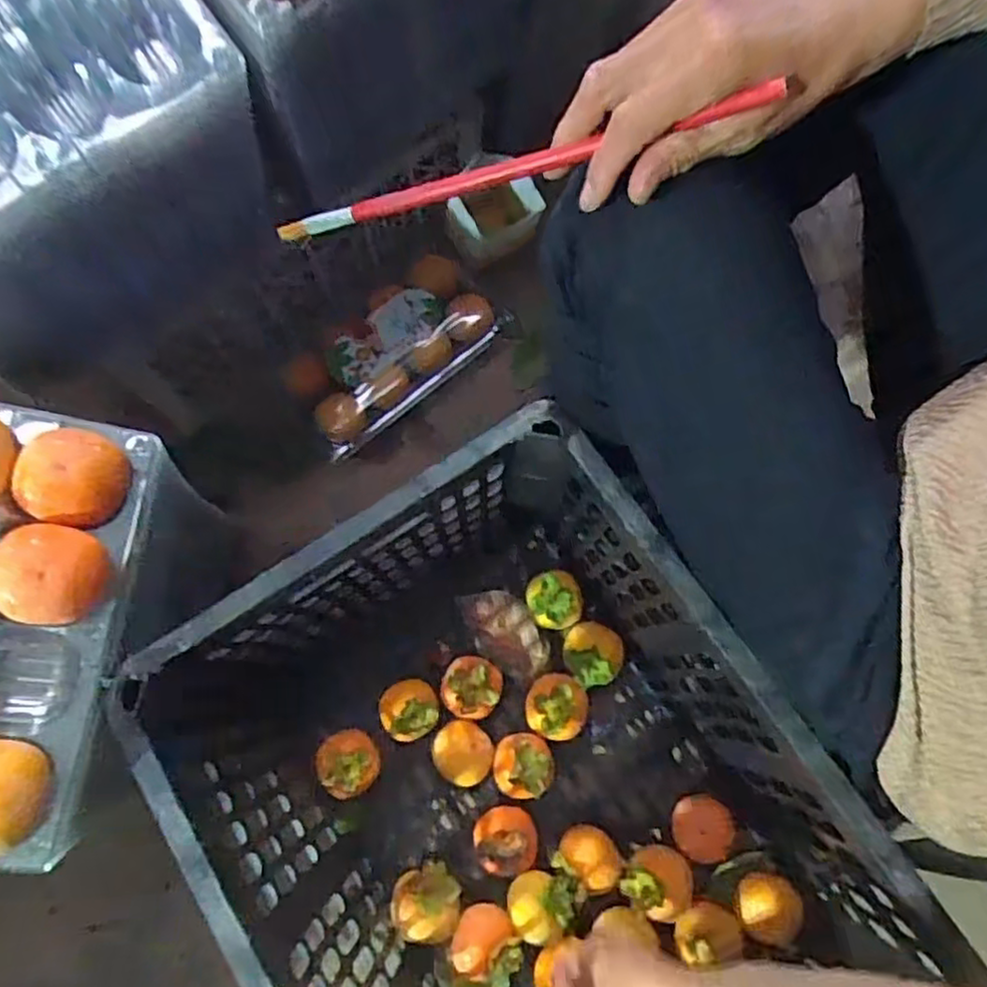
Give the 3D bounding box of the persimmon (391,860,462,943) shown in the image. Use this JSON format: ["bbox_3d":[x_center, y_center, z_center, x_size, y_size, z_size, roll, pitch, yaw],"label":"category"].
[{"bbox_3d":[-0.058,0.352,0.593,0.058,0.046,0.054,0,76,0],"label":"persimmon"}]

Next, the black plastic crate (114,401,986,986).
[{"bbox_3d":[0.027,0.252,0.534,0.361,0.301,0.475,-33,78,-8],"label":"black plastic crate"}]

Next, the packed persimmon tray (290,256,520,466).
[{"bbox_3d":[-0.109,-0.156,0.758,0.247,0.077,0.125,-41,79,-10],"label":"packed persimmon tray"}]

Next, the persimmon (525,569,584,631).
[{"bbox_3d":[0.059,0.106,0.675,0.051,0.047,0.054,0,76,0],"label":"persimmon"}]

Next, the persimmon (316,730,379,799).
[{"bbox_3d":[-0.131,0.247,0.634,0.050,0.060,0.057,-23,77,-6],"label":"persimmon"}]

